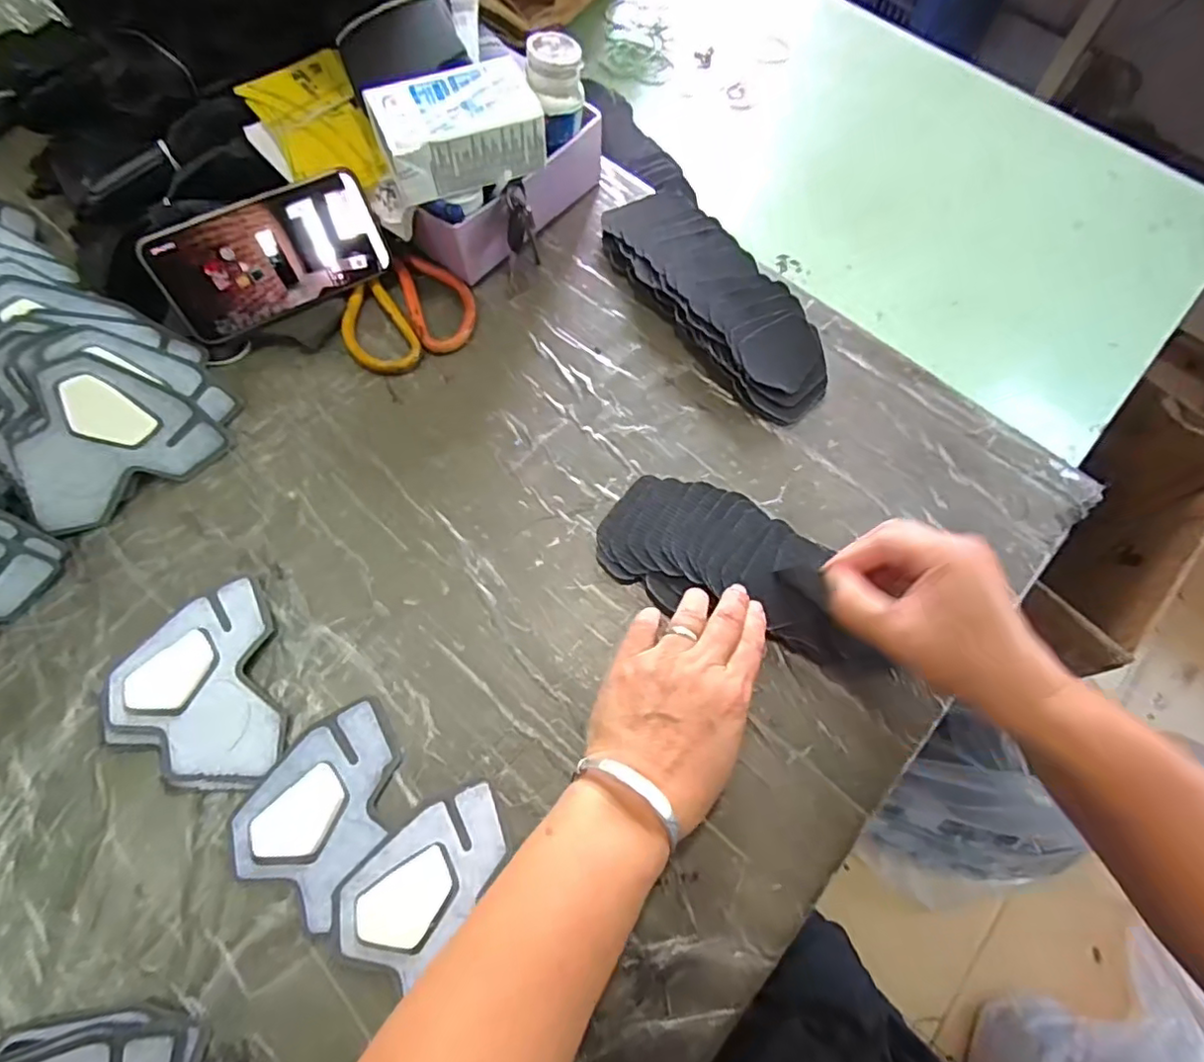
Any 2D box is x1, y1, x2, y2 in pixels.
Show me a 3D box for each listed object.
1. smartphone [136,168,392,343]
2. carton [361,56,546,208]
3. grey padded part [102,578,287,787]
[{"bbox_3d":[-0.243,-0.204,0.449,0.155,0.076,0.009,-29,42,-13],"label":"smartphone"},{"bbox_3d":[-0.102,-0.283,0.429,0.108,0.045,0.068,-18,70,-10],"label":"carton"},{"bbox_3d":[-0.253,0.100,0.372,0.096,0.009,0.122,-17,70,-10],"label":"grey padded part"}]

